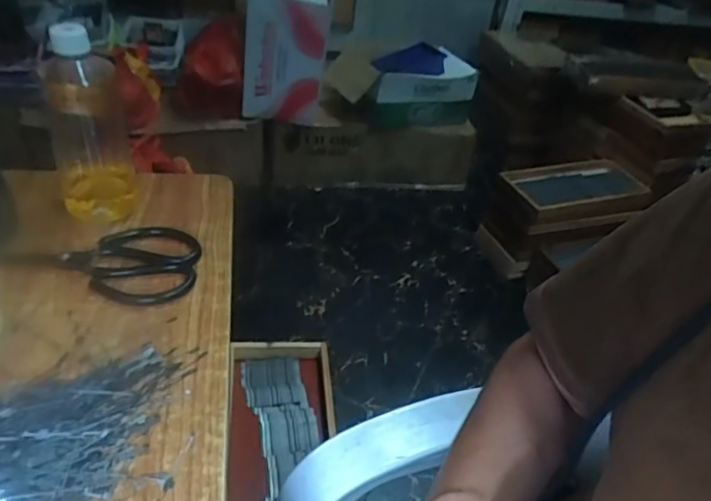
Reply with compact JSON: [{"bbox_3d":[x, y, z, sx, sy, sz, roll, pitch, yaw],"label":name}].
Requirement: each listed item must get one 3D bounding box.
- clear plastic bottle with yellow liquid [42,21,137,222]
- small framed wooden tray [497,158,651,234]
[{"bbox_3d":[-0.252,-0.118,0.533,0.072,0.178,0.076,-13,43,-25],"label":"clear plastic bottle with yellow liquid"},{"bbox_3d":[0.633,-0.178,1.674,0.456,0.083,0.230,-7,41,-19],"label":"small framed wooden tray"}]

